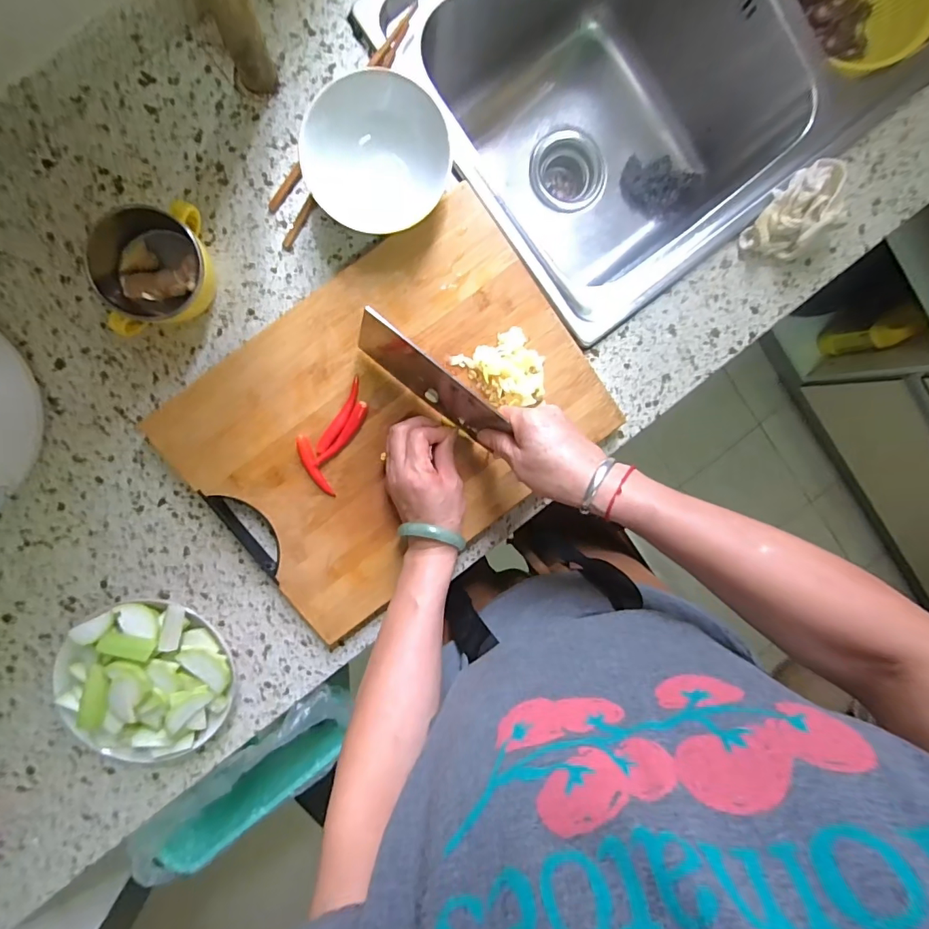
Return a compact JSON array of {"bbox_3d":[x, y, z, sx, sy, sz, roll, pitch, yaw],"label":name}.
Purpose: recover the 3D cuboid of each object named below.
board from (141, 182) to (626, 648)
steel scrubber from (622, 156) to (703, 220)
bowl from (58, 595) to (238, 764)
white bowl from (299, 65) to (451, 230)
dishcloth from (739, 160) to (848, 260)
[{"bbox_3d":[-0.067,-0.038,0.483,0.394,0.022,0.306,-38,98,-1],"label":"board"},{"bbox_3d":[0.285,-0.408,0.693,0.107,0.044,0.075,19,95,-7],"label":"steel scrubber"},{"bbox_3d":[-0.321,0.221,0.477,0.152,0.061,0.163,-1,96,-6],"label":"bowl"},{"bbox_3d":[-0.080,-0.279,0.438,0.125,0.075,0.108,0,96,-6],"label":"white bowl"},{"bbox_3d":[0.359,-0.265,0.500,0.119,0.042,0.075,-38,98,-1],"label":"dishcloth"}]

